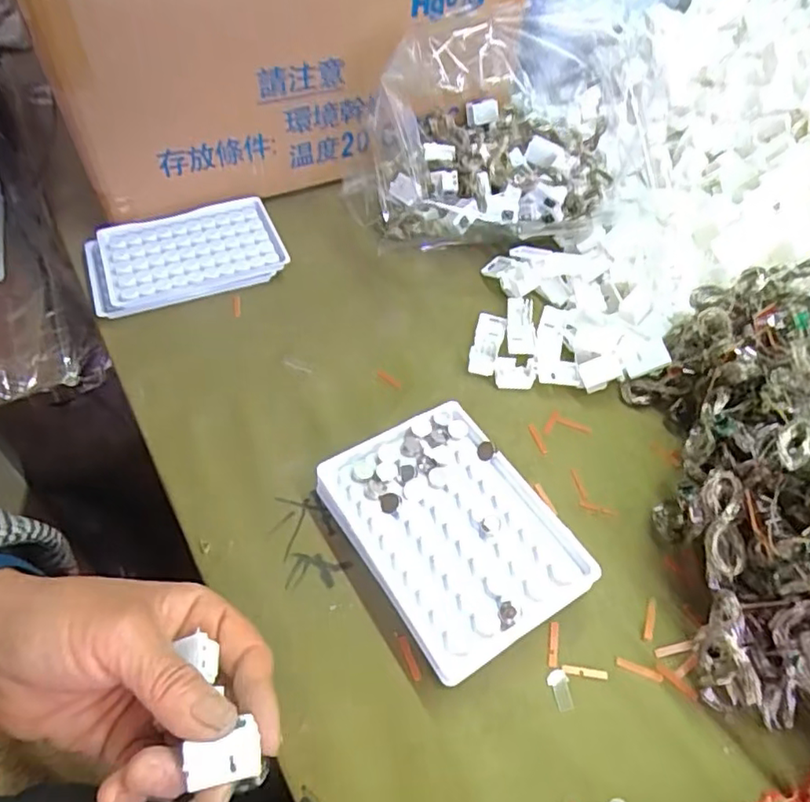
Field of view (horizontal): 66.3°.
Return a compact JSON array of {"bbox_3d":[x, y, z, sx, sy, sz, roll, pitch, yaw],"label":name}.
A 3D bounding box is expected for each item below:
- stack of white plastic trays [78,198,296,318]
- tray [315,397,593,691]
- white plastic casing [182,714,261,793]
[{"bbox_3d":[-0.170,-0.114,0.482,0.140,0.018,0.091,-18,53,-16],"label":"stack of white plastic trays"},{"bbox_3d":[0.023,0.067,0.330,0.096,0.021,0.129,-27,56,-21],"label":"tray"},{"bbox_3d":[-0.069,0.135,0.235,0.024,0.010,0.020,-14,95,-21],"label":"white plastic casing"}]

